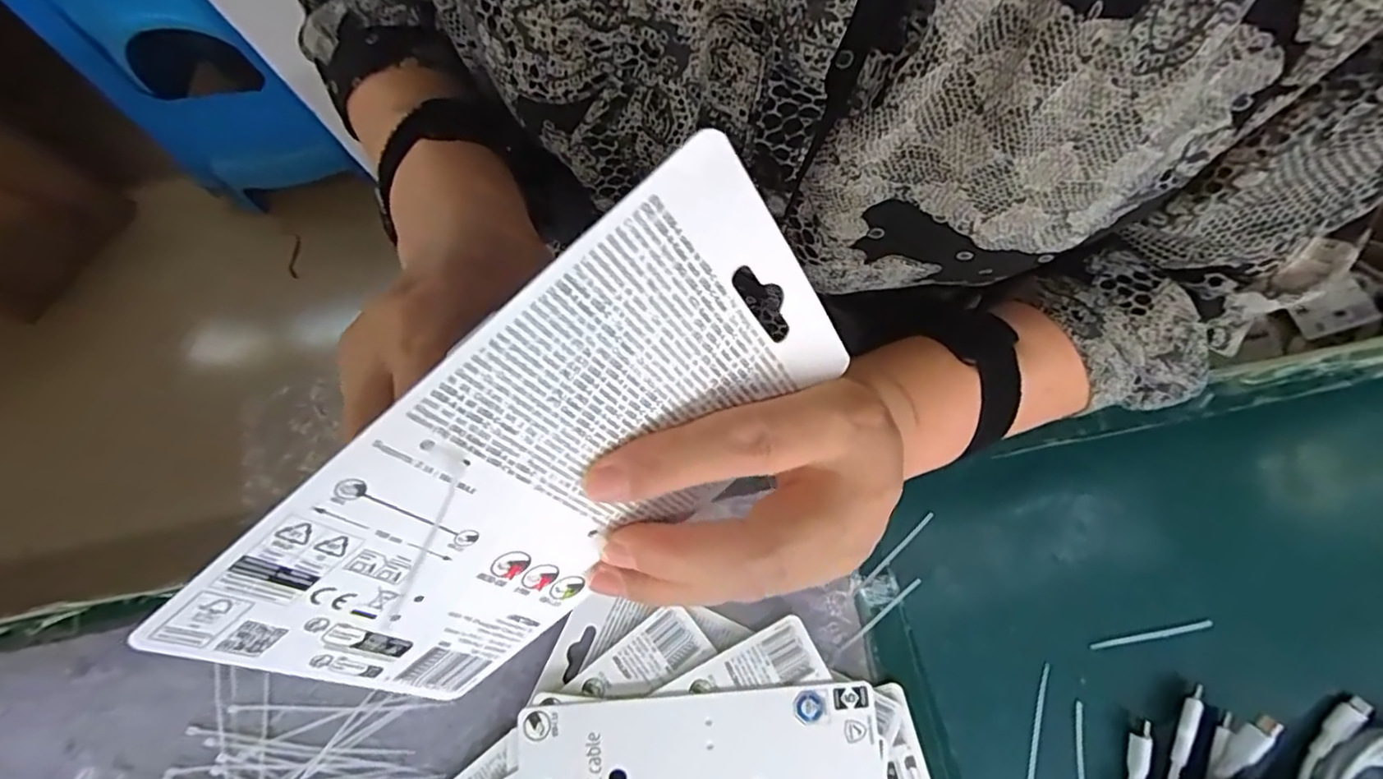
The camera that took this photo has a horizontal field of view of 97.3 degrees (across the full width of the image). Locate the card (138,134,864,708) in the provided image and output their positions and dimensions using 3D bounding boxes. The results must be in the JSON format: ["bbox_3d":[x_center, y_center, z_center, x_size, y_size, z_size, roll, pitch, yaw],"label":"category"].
[{"bbox_3d":[-0.040,0.024,0.167,0.177,0.095,0.004,-41,46,6],"label":"card"}]

